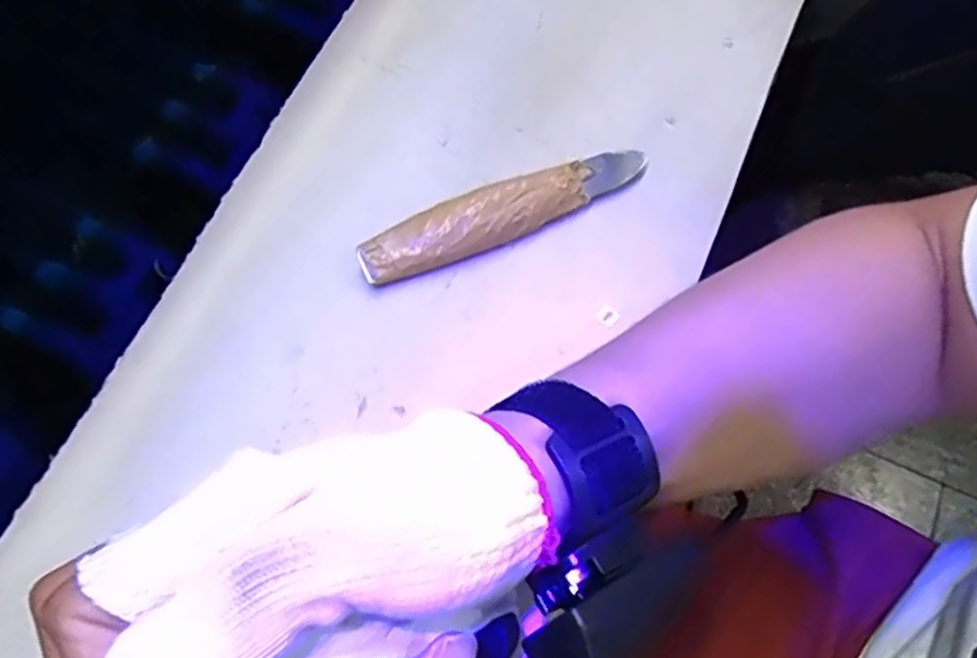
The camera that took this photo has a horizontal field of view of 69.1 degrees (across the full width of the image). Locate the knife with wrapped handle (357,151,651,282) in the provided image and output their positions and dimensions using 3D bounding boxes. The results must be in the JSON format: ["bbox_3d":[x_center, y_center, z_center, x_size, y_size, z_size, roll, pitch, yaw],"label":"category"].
[{"bbox_3d":[0.011,-0.063,0.385,0.164,0.025,0.028,-22,71,-10],"label":"knife with wrapped handle"}]

